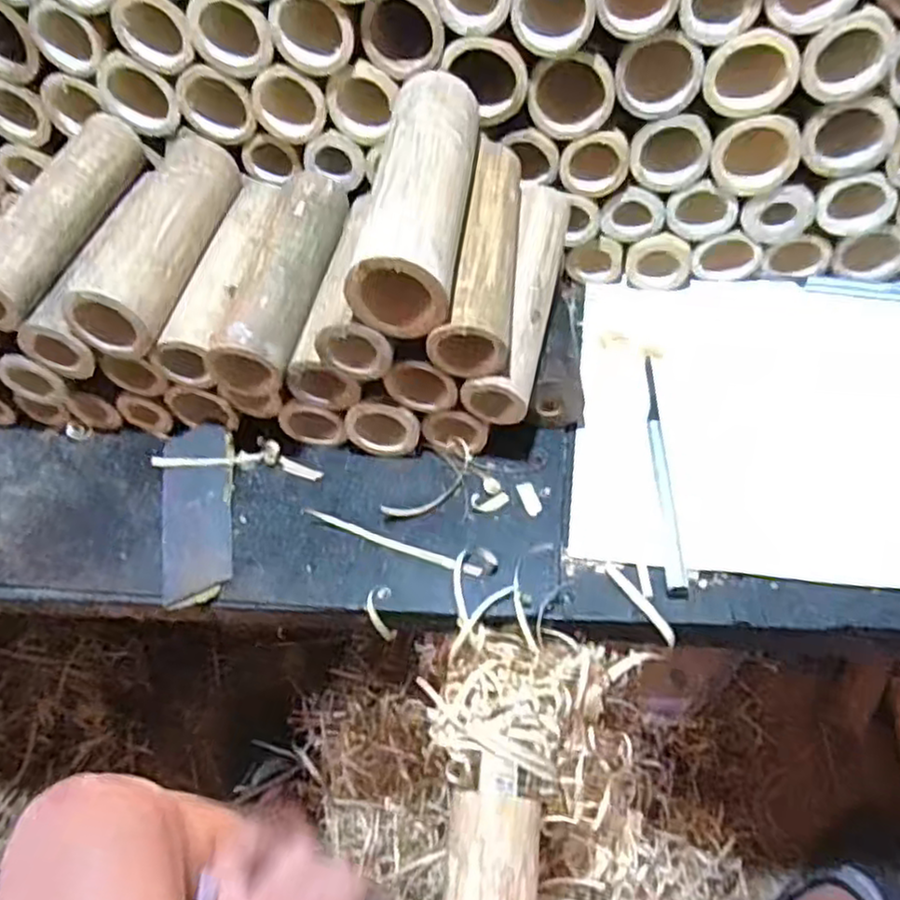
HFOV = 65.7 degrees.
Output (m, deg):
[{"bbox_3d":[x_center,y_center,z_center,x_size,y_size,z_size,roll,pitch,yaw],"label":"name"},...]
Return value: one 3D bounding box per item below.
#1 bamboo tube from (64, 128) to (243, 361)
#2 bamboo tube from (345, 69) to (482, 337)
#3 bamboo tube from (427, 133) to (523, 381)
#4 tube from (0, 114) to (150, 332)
[{"bbox_3d":[-0.202,-0.154,0.491,0.049,0.050,0.192,7,59,9],"label":"bamboo tube"},{"bbox_3d":[-0.017,-0.158,0.437,0.052,0.060,0.187,4,58,7],"label":"bamboo tube"},{"bbox_3d":[0.025,-0.132,0.459,0.042,0.044,0.178,6,59,8],"label":"bamboo tube"},{"bbox_3d":[-0.277,-0.168,0.490,0.037,0.044,0.181,9,59,10],"label":"tube"}]

